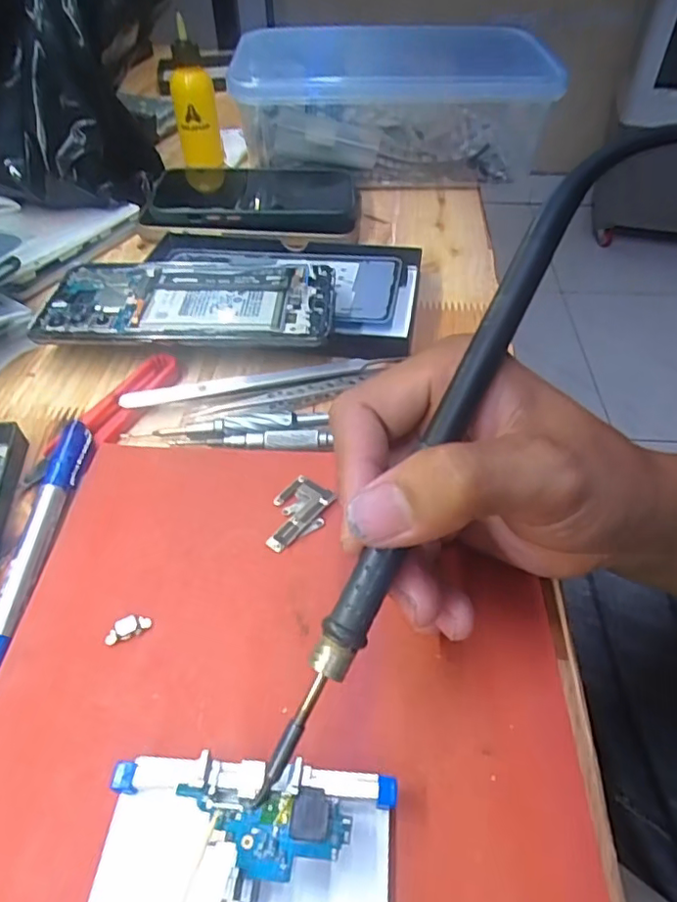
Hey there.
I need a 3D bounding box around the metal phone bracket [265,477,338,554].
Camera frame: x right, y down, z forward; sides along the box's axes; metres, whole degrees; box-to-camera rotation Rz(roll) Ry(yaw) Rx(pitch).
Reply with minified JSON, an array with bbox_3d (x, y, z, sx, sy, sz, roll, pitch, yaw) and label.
[{"bbox_3d":[-0.019,0.026,0.243,0.024,0.004,0.036,29,54,24],"label":"metal phone bracket"}]

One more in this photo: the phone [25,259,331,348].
[{"bbox_3d":[-0.084,-0.087,0.324,0.159,0.007,0.075,1,49,1],"label":"phone"}]

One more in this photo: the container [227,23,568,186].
[{"bbox_3d":[0.043,-0.283,0.478,0.232,0.098,0.133,1,48,2],"label":"container"}]

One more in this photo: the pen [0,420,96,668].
[{"bbox_3d":[-0.124,0.037,0.229,0.012,0.010,0.127,1,48,2],"label":"pen"}]

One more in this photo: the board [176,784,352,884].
[{"bbox_3d":[-0.020,0.104,0.155,0.045,0.007,0.021,0,52,2],"label":"board"}]

